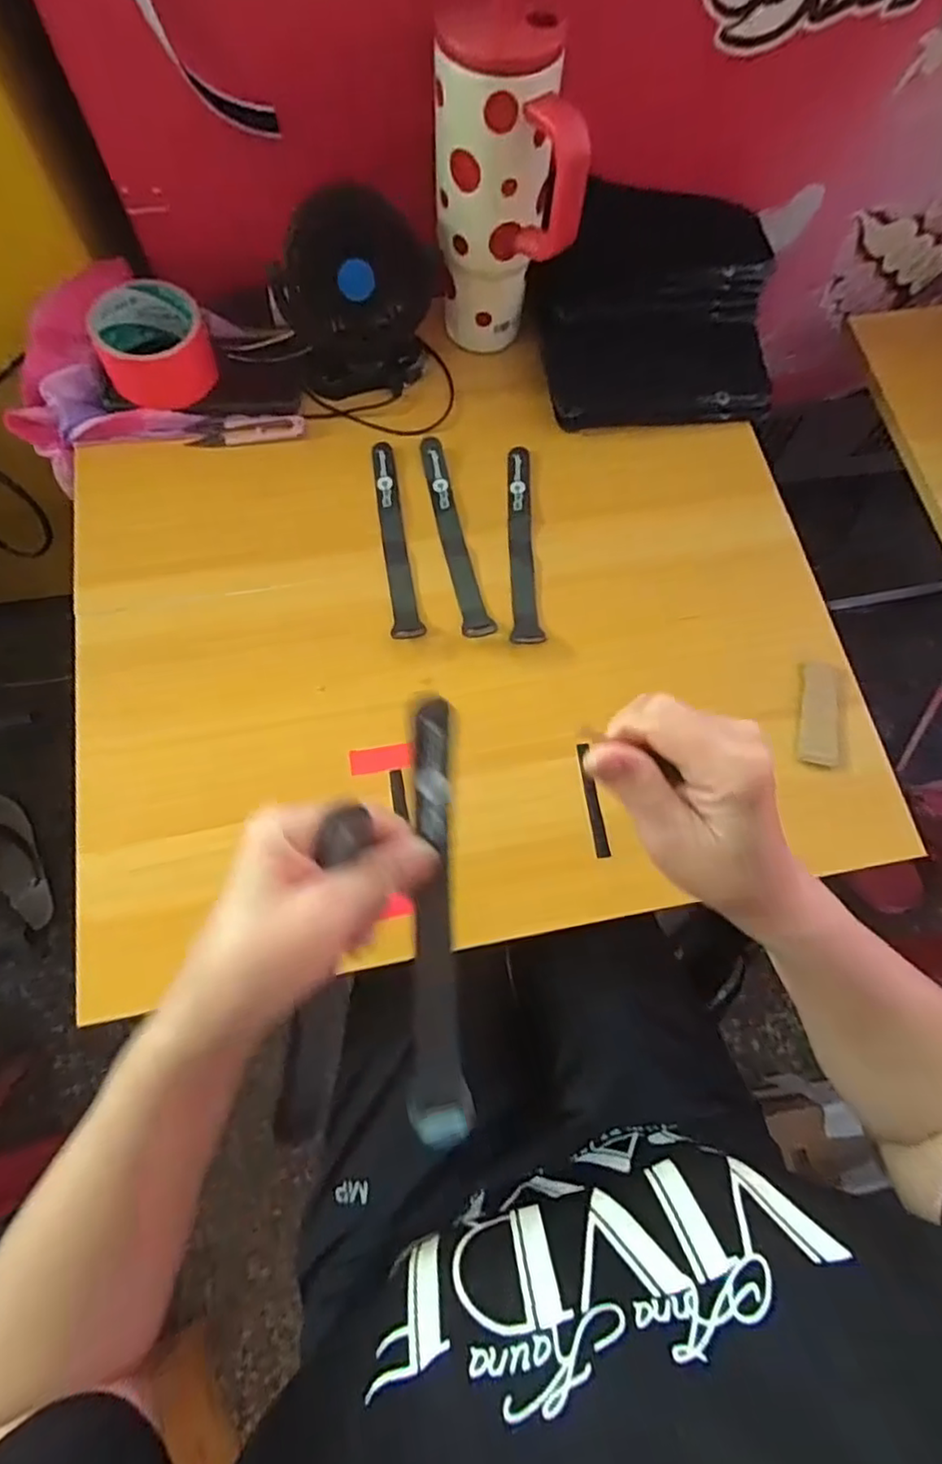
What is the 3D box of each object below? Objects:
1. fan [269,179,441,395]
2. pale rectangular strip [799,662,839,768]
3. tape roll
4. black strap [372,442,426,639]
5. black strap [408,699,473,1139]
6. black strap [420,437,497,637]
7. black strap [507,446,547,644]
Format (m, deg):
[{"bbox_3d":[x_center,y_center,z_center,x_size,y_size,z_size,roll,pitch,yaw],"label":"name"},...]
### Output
[{"bbox_3d":[-0.089,-0.354,0.513,0.125,0.131,0.069,-8,72,-5],"label":"fan"},{"bbox_3d":[0.268,-0.015,0.484,0.030,0.011,0.086,13,72,2],"label":"pale rectangular strip"},{"bbox_3d":[-0.262,-0.319,0.526,0.084,0.055,0.081,1,72,-2],"label":"tape roll"},{"bbox_3d":[-0.064,-0.161,0.523,0.023,0.005,0.186,-9,72,-5],"label":"black strap"},{"bbox_3d":[-0.015,0.081,0.284,0.023,0.029,0.186,-2,90,-3],"label":"black strap"},{"bbox_3d":[-0.013,-0.163,0.523,0.023,0.008,0.187,-11,73,-6],"label":"black strap"},{"bbox_3d":[0.042,-0.157,0.523,0.023,0.006,0.183,-2,72,-3],"label":"black strap"}]

